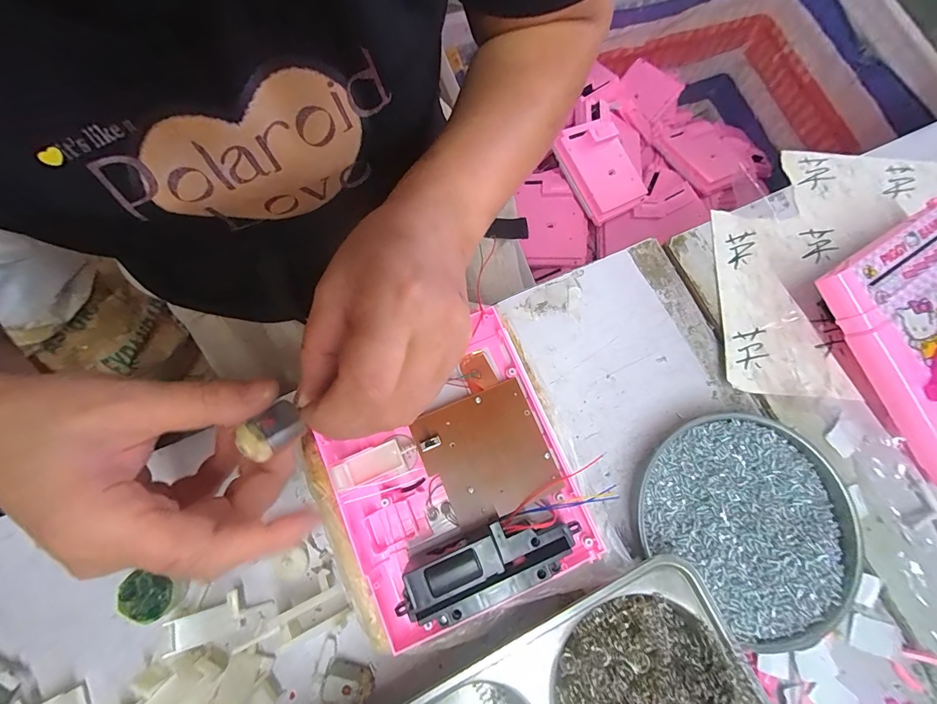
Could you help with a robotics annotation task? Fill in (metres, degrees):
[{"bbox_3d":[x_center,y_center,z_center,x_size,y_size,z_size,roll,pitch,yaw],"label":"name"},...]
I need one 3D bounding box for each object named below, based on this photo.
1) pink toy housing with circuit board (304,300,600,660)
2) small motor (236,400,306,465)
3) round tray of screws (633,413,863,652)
[{"bbox_3d":[-0.012,0.069,0.240,0.131,0.039,0.150,-22,76,-7],"label":"pink toy housing with circuit board"},{"bbox_3d":[-0.089,0.035,0.183,0.025,0.015,0.017,-39,79,-10],"label":"small motor"},{"bbox_3d":[0.181,0.108,0.269,0.133,0.019,0.121,0,76,-1],"label":"round tray of screws"}]

